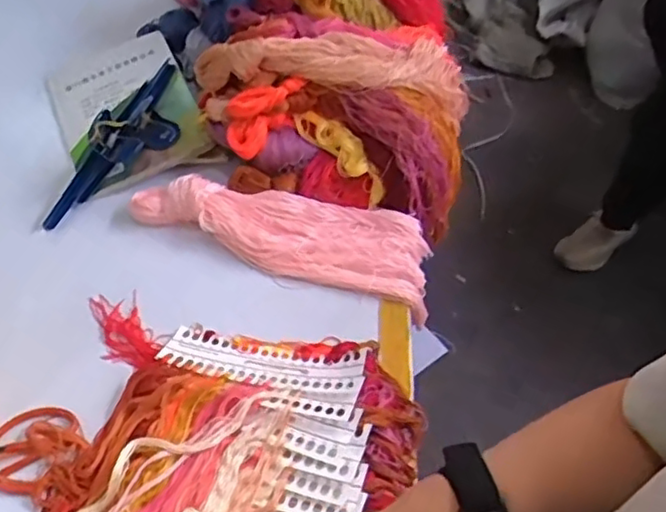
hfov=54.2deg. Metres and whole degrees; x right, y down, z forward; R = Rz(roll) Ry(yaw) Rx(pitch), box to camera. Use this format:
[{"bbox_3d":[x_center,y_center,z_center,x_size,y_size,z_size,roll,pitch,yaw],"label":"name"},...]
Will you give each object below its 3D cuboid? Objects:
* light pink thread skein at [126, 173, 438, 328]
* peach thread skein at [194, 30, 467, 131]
[{"bbox_3d":[-0.065,-0.044,0.930,0.425,0.059,0.141,15,52,7],"label":"light pink thread skein"},{"bbox_3d":[0.029,-0.275,0.997,0.446,0.113,0.122,-3,50,-29],"label":"peach thread skein"}]

